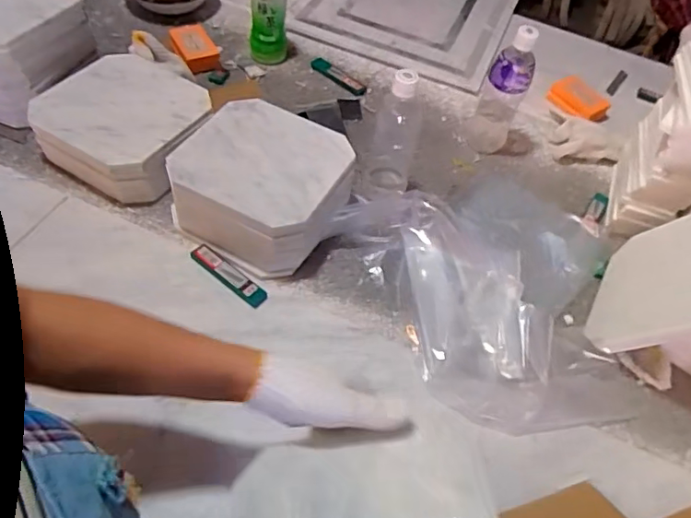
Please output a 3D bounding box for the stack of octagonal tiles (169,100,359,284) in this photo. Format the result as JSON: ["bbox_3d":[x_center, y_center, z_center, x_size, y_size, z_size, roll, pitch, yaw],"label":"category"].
[{"bbox_3d":[-0.112,-0.102,0.762,0.220,0.109,0.215,34,56,17],"label":"stack of octagonal tiles"}]

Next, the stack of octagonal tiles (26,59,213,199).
[{"bbox_3d":[-0.315,-0.203,0.813,0.218,0.079,0.219,24,54,11],"label":"stack of octagonal tiles"}]

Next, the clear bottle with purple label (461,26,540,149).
[{"bbox_3d":[0.246,-0.262,0.867,0.073,0.197,0.070,20,53,7],"label":"clear bottle with purple label"}]

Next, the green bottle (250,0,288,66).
[{"bbox_3d":[-0.132,-0.430,0.947,0.065,0.211,0.054,0,53,-9],"label":"green bottle"}]

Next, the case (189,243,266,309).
[{"bbox_3d":[-0.149,0.020,0.704,0.120,0.008,0.025,36,57,19],"label":"case"}]

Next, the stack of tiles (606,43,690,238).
[{"bbox_3d":[0.472,-0.160,0.793,0.094,0.240,0.172,21,53,7],"label":"stack of tiles"}]

